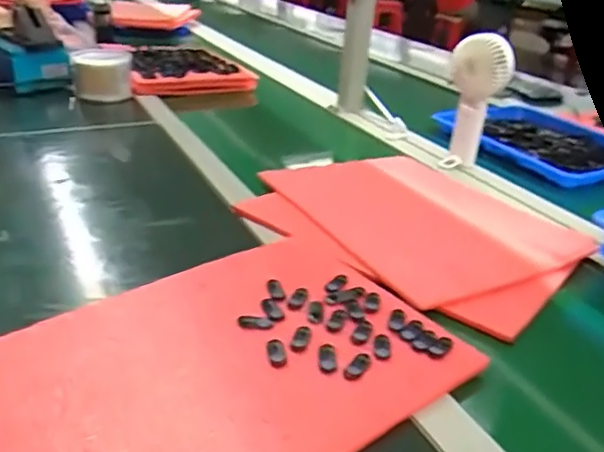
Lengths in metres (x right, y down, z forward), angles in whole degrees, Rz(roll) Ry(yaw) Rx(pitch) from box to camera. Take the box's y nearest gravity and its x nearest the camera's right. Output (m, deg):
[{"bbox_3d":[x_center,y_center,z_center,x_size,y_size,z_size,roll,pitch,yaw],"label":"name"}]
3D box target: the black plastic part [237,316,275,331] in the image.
[{"bbox_3d":[-0.041,0.084,0.508,0.030,0.004,0.017,5,26,4],"label":"black plastic part"}]

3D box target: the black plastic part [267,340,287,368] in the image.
[{"bbox_3d":[-0.020,0.102,0.470,0.014,0.004,0.031,-2,26,-10],"label":"black plastic part"}]

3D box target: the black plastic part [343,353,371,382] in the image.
[{"bbox_3d":[0.044,0.111,0.461,0.013,0.004,0.034,18,29,27],"label":"black plastic part"}]

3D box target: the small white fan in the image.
[{"bbox_3d":[0.263,-0.184,0.898,0.086,0.200,0.051,10,28,10],"label":"small white fan"}]

